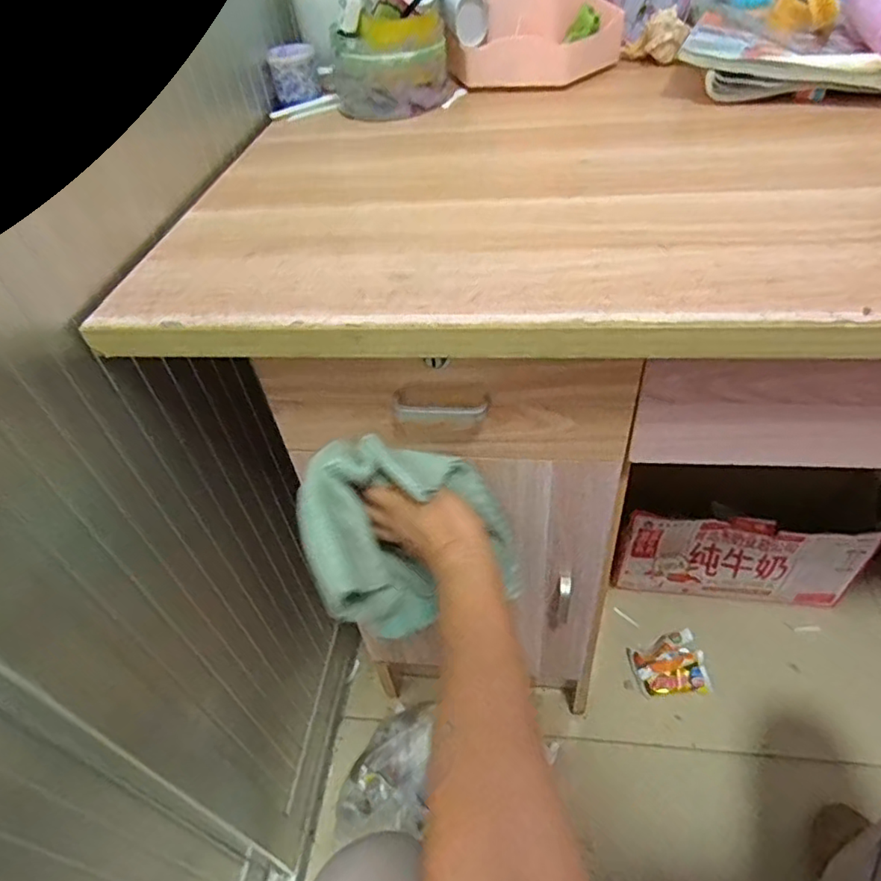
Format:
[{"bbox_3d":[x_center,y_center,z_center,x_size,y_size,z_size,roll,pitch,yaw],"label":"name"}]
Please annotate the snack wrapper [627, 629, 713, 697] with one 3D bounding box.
[{"bbox_3d":[0.340,0.333,0.880,0.104,0.034,0.082,-7,45,0],"label":"snack wrapper"}]

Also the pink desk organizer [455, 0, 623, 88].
[{"bbox_3d":[0.101,-0.443,0.609,0.145,0.123,0.118,-38,52,-27],"label":"pink desk organizer"}]

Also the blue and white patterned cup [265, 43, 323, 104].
[{"bbox_3d":[-0.162,-0.407,0.659,0.053,0.051,0.056,-16,45,-8],"label":"blue and white patterned cup"}]

